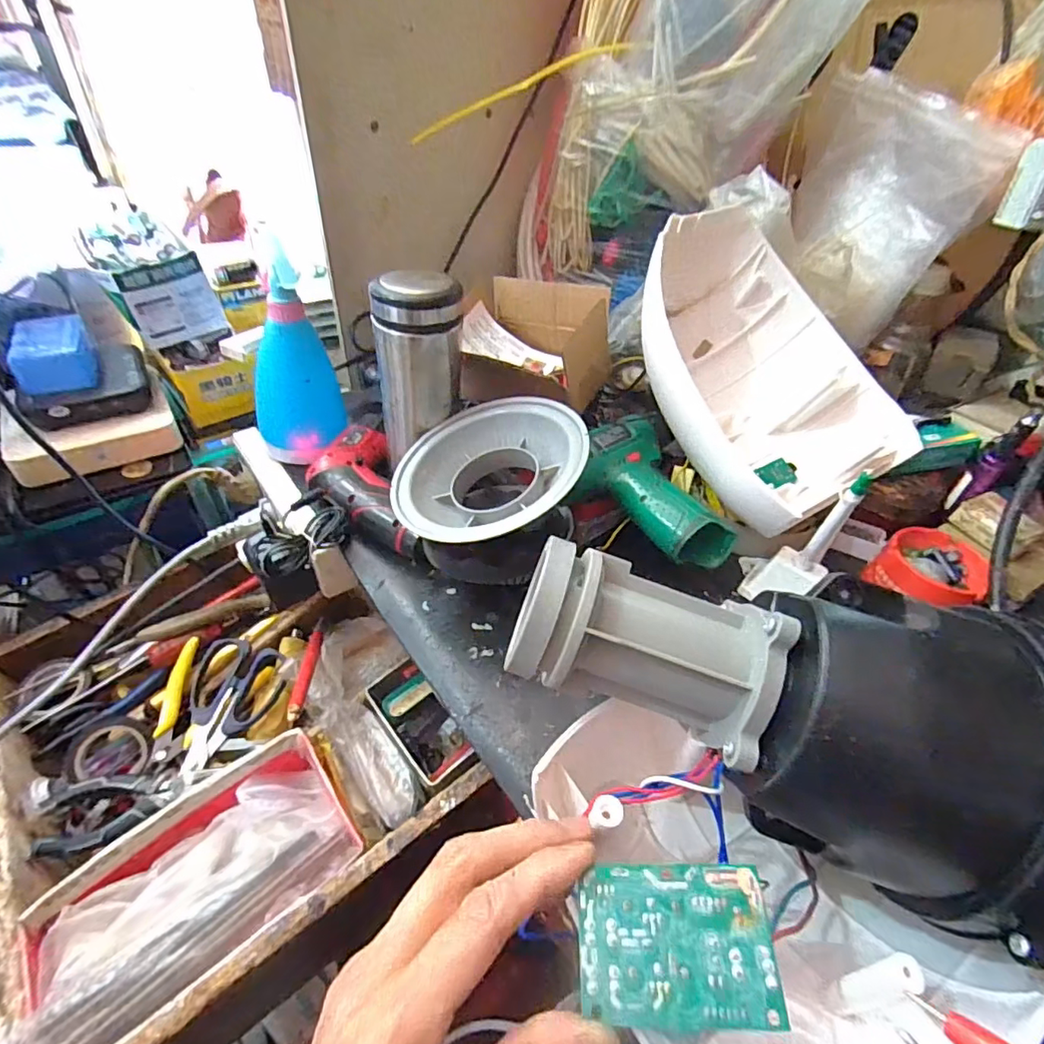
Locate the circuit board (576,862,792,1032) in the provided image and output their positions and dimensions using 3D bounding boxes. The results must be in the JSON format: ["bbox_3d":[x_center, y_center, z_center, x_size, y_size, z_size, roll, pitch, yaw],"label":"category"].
[{"bbox_3d":[0.057,0.154,0.207,0.068,0.016,0.048,4,43,-1],"label":"circuit board"}]

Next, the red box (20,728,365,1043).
[{"bbox_3d":[-0.233,0.257,0.402,0.208,0.042,0.125,-26,51,-29],"label":"red box"}]

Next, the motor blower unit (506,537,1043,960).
[{"bbox_3d":[0.122,0.082,0.249,0.248,0.093,0.101,17,44,13],"label":"motor blower unit"}]

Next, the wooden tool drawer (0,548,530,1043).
[{"bbox_3d":[-0.258,0.190,0.479,0.326,0.103,0.393,-27,52,-29],"label":"wooden tool drawer"}]

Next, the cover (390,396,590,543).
[{"bbox_3d":[-0.023,-0.042,0.440,0.149,0.034,0.122,-13,55,11],"label":"cover"}]

